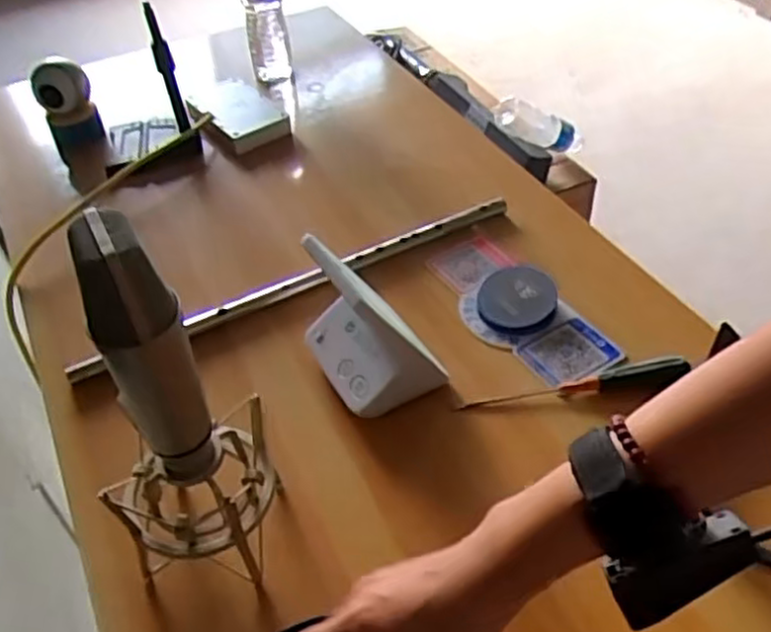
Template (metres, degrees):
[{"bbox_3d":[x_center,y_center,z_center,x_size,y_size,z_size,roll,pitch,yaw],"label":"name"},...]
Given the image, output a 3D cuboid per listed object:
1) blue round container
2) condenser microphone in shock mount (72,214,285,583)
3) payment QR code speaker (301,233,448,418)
[{"bbox_3d":[0.133,-0.016,0.754,0.075,0.024,0.079,1,44,3],"label":"blue round container"},{"bbox_3d":[-0.139,0.063,0.484,0.099,0.302,0.098,-4,44,-2],"label":"condenser microphone in shock mount"},{"bbox_3d":[-0.012,0.001,0.660,0.096,0.140,0.113,-23,48,-20],"label":"payment QR code speaker"}]

